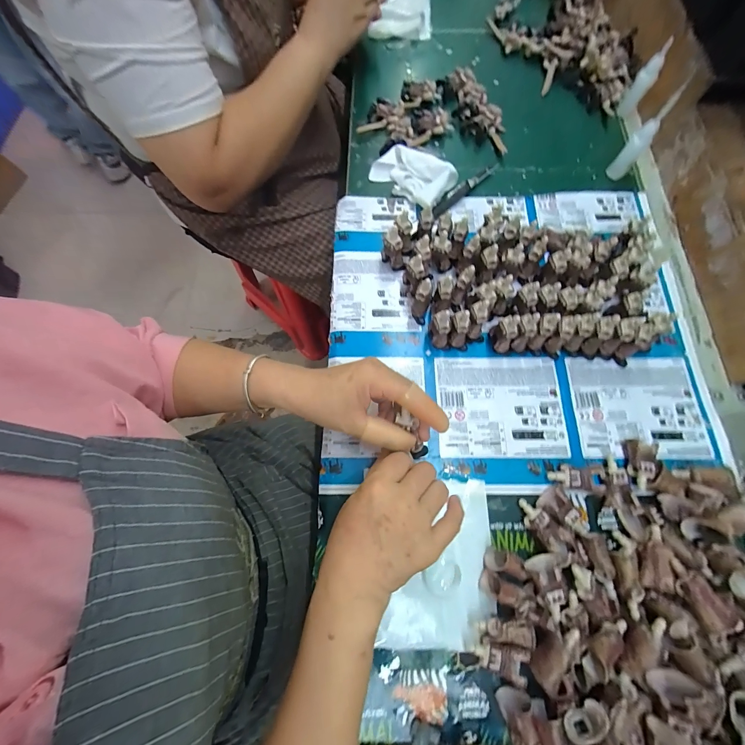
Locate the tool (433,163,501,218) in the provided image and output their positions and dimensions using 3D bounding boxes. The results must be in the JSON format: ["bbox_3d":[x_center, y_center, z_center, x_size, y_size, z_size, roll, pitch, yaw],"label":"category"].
[{"bbox_3d":[0.128,-0.251,0.438,0.124,0.009,0.014,-41,77,-10],"label":"tool"}]

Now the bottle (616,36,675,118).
[{"bbox_3d":[0.378,-0.408,0.452,0.017,0.083,0.022,-25,74,-6],"label":"bottle"}]

